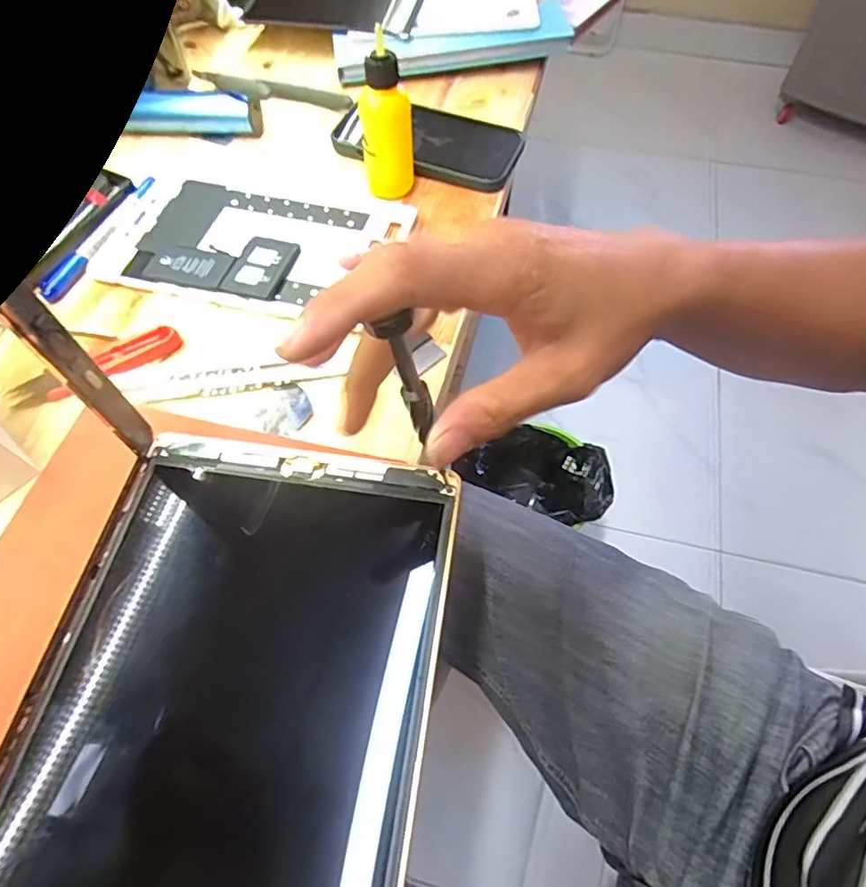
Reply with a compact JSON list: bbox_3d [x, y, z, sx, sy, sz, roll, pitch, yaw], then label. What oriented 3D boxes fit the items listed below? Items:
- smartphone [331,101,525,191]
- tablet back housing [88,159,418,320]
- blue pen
[{"bbox_3d":[-0.005,-0.241,0.436,0.145,0.011,0.073,15,62,9],"label":"smartphone"},{"bbox_3d":[-0.125,-0.148,0.391,0.193,0.011,0.127,12,62,8],"label":"tablet back housing"},{"bbox_3d":[-0.232,-0.145,0.386,0.015,0.007,0.119,19,63,11],"label":"blue pen"}]

